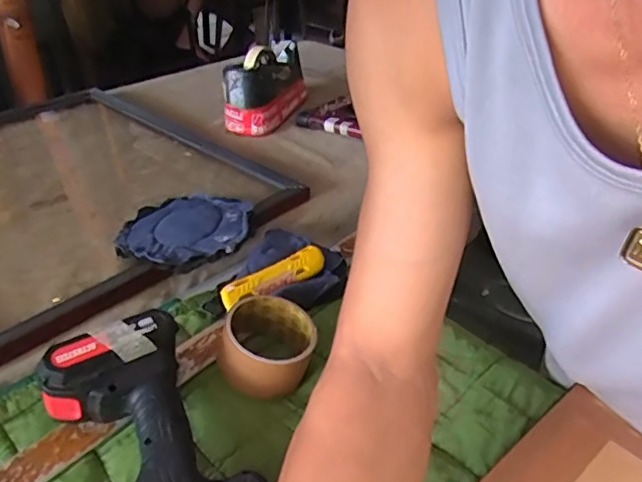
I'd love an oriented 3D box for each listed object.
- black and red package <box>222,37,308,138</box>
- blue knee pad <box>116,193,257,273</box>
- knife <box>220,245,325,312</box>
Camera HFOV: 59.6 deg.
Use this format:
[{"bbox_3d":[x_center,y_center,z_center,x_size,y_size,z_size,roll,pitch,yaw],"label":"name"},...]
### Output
[{"bbox_3d":[-0.088,-0.282,0.991,0.077,0.102,0.204,16,37,19],"label":"black and red package"},{"bbox_3d":[-0.157,-0.010,0.669,0.146,0.033,0.147,10,37,11],"label":"blue knee pad"},{"bbox_3d":[-0.049,0.042,0.604,0.124,0.022,0.031,-25,44,-32],"label":"knife"}]

